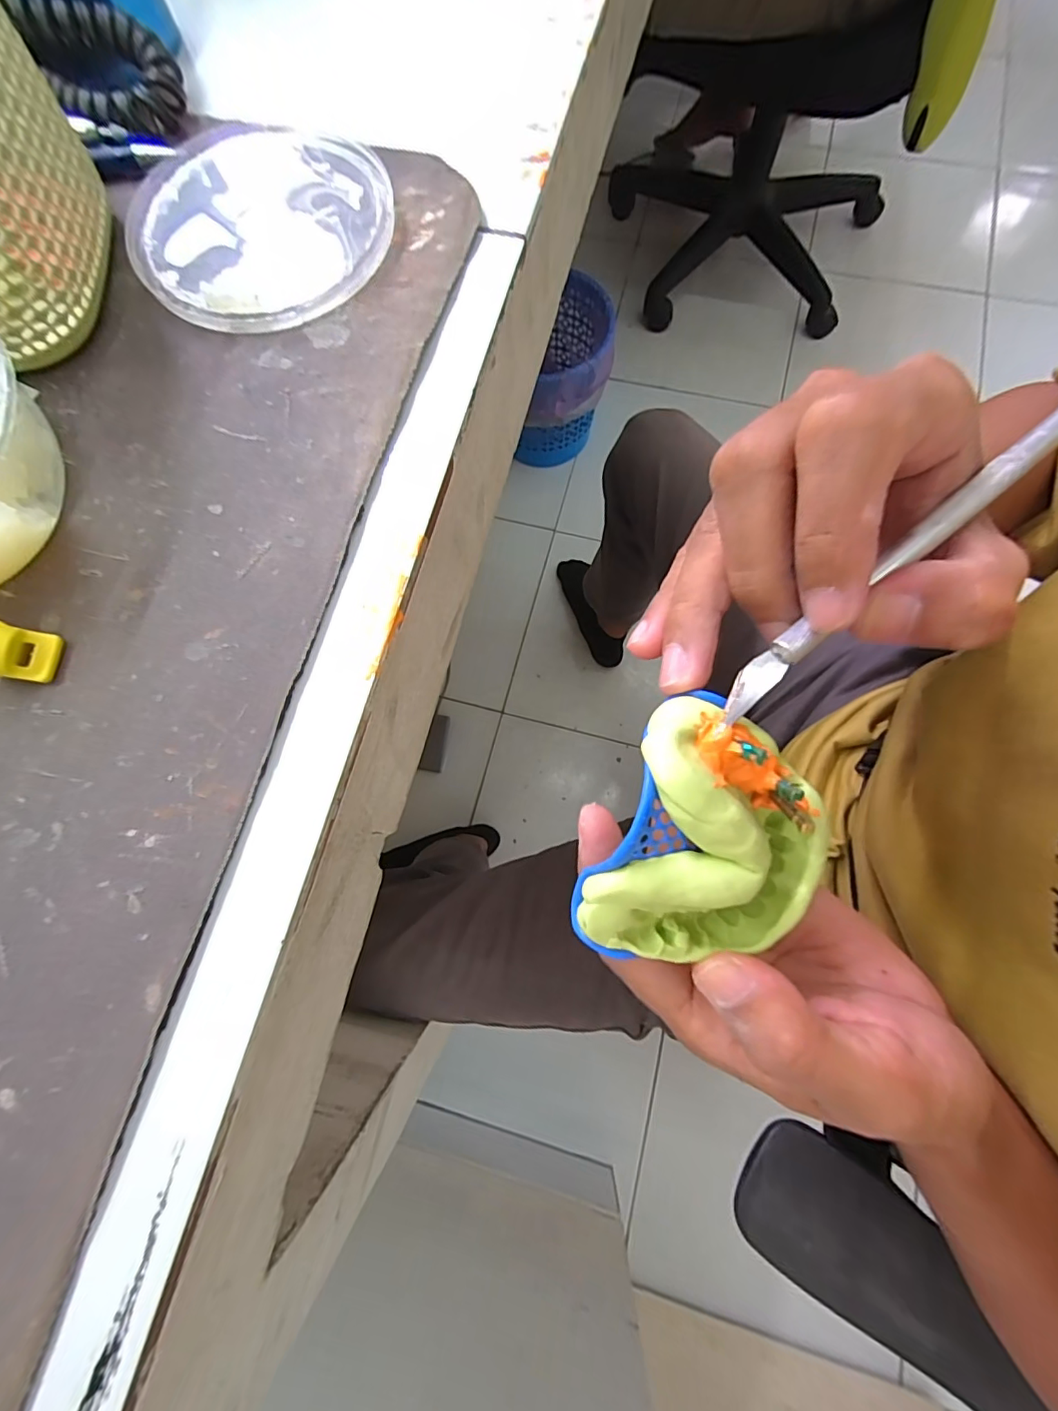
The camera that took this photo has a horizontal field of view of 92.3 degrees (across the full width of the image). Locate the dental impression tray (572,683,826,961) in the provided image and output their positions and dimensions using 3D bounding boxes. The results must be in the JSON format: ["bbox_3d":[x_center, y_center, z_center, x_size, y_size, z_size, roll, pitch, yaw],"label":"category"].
[{"bbox_3d":[0.051,0.037,0.133,0.059,0.018,0.065,23,93,-18],"label":"dental impression tray"}]

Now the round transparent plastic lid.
[{"bbox_3d":[-0.108,-0.197,0.205,0.102,0.008,0.105,0,76,1],"label":"round transparent plastic lid"}]

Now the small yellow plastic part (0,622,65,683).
[{"bbox_3d":[-0.160,-0.016,0.158,0.014,0.017,0.018,4,76,2],"label":"small yellow plastic part"}]

